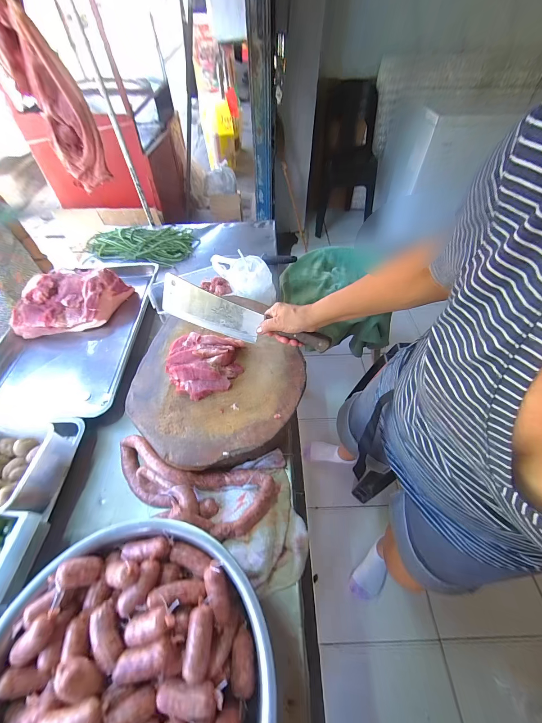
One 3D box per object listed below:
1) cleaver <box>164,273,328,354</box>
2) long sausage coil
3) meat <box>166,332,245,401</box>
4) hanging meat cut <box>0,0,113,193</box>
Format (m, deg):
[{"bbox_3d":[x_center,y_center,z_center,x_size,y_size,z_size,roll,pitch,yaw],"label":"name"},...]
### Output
[{"bbox_3d":[-0.060,-0.086,0.591,0.364,0.091,0.029,19,54,7],"label":"cleaver"},{"bbox_3d":[-0.175,0.250,0.545,0.353,0.065,0.160,13,53,10],"label":"long sausage coil"},{"bbox_3d":[-0.151,0.002,0.642,0.174,0.054,0.156,-6,53,-5],"label":"meat"},{"bbox_3d":[-0.508,-0.601,0.669,0.117,0.336,0.125,-26,57,-19],"label":"hanging meat cut"}]

